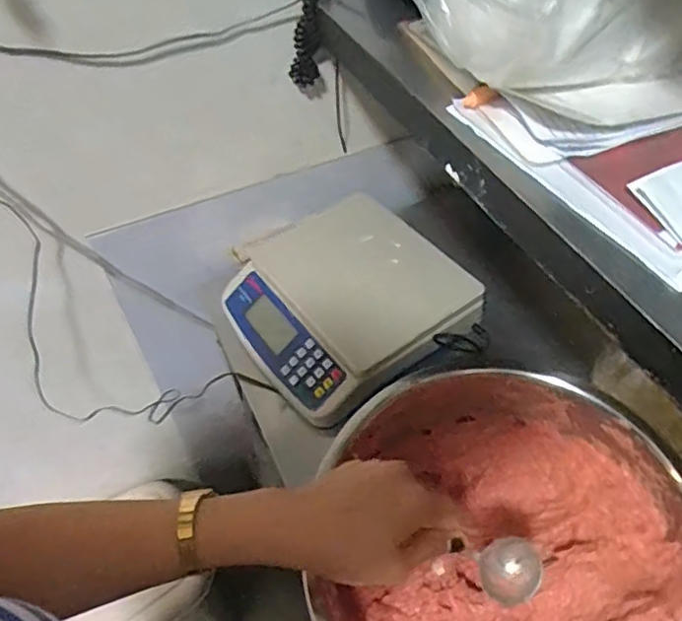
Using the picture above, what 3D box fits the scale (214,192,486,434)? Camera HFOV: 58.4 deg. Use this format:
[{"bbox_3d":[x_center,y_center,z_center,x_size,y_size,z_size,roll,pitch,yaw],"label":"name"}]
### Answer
[{"bbox_3d":[-0.004,-0.016,0.685,0.218,0.070,0.237,-34,56,-22],"label":"scale"}]

